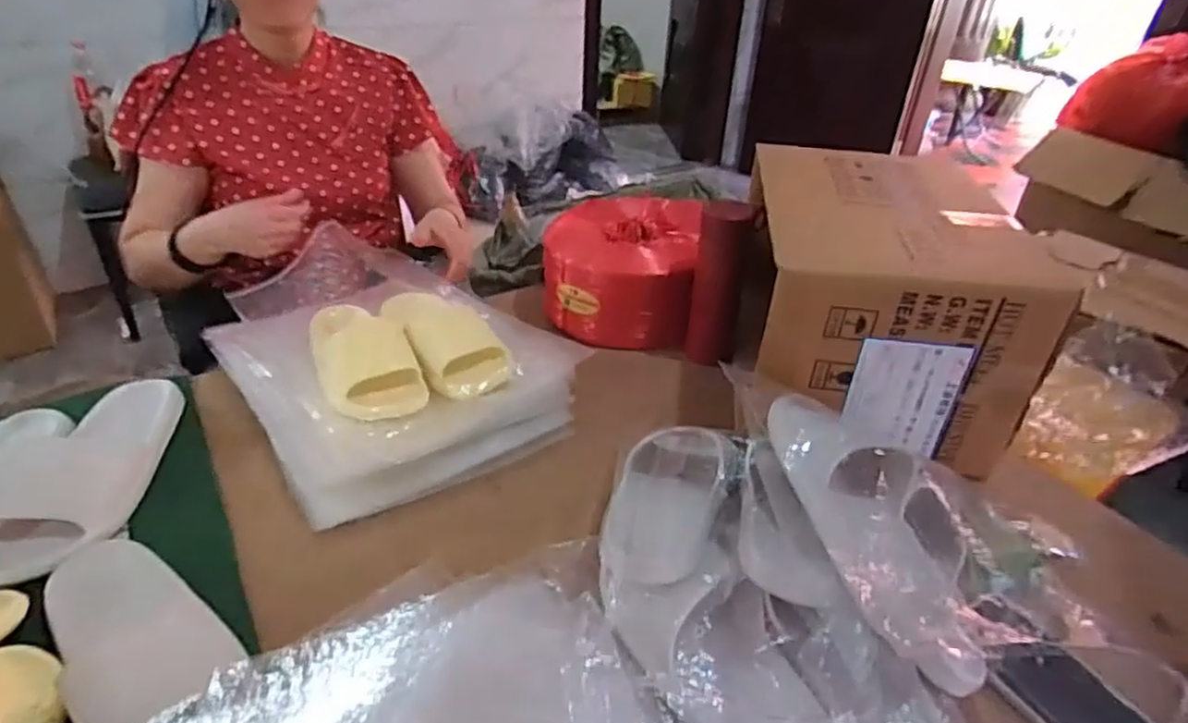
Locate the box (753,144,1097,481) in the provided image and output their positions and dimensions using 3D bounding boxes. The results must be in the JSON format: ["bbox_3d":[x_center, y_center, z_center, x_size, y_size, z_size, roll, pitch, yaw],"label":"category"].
[{"bbox_3d":[0.340,-0.090,0.839,0.281,0.218,0.348,8,34,6],"label":"box"}]

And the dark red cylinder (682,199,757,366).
[{"bbox_3d":[0.165,-0.100,0.902,0.069,0.214,0.065,6,34,4],"label":"dark red cylinder"}]

